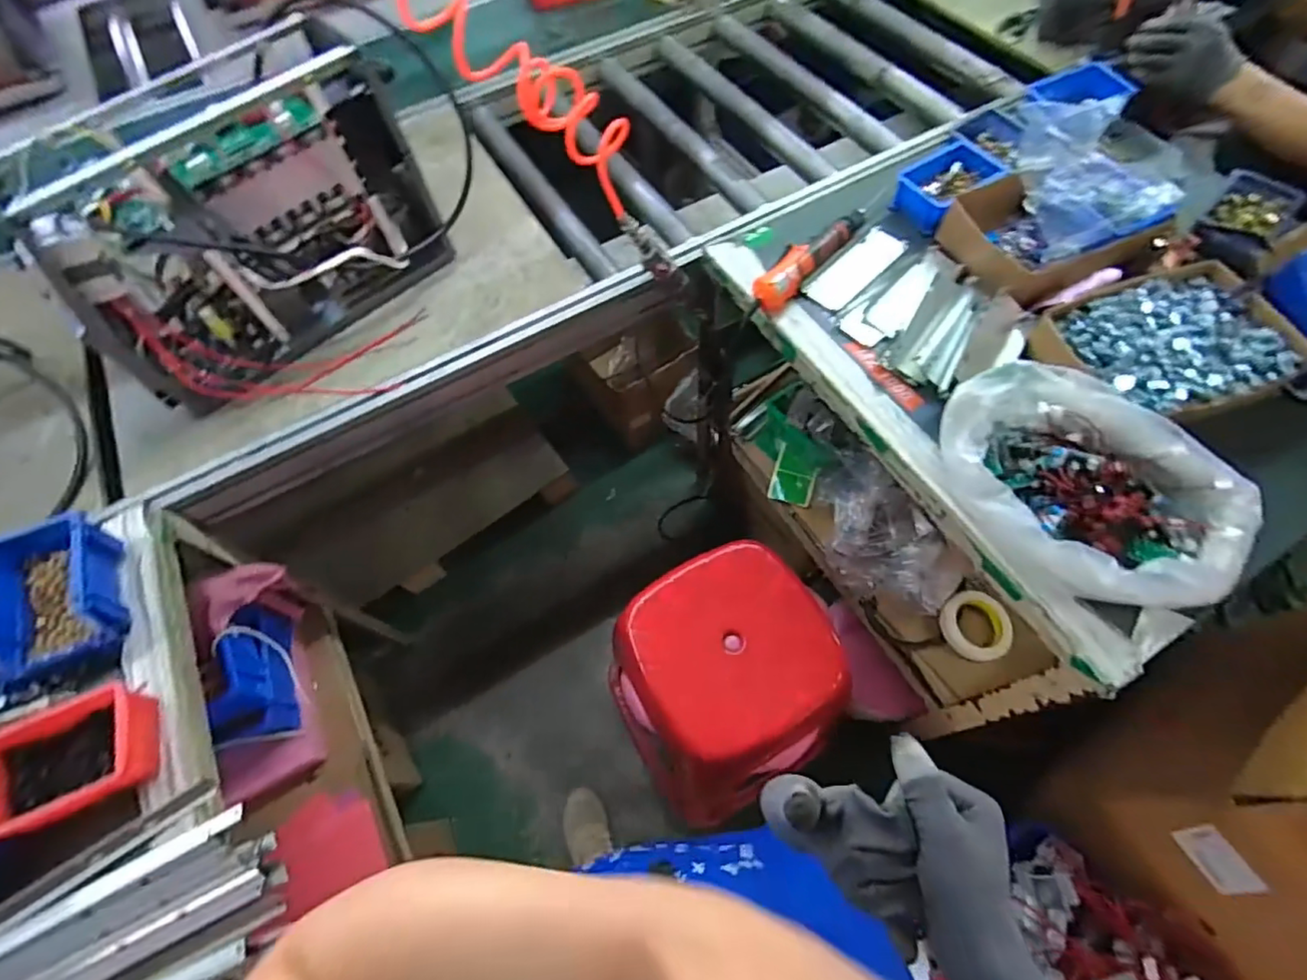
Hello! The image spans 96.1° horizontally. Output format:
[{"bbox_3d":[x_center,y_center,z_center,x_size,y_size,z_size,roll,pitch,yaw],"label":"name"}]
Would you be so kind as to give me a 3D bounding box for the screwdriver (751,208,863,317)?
[{"bbox_3d":[0.238,-0.350,0.879,0.053,0.045,0.250,40,71,20],"label":"screwdriver"}]

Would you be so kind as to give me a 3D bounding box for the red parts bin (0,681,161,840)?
[{"bbox_3d":[-0.584,0.276,0.591,0.155,0.066,0.107,-21,64,-7],"label":"red parts bin"}]

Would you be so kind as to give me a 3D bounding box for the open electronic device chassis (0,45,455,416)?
[{"bbox_3d":[-0.538,-0.345,0.805,0.467,0.286,0.221,-31,65,-12],"label":"open electronic device chassis"}]

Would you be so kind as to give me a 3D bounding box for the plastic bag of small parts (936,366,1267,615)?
[{"bbox_3d":[0.475,-0.008,0.657,0.309,0.078,0.202,36,70,19],"label":"plastic bag of small parts"}]

